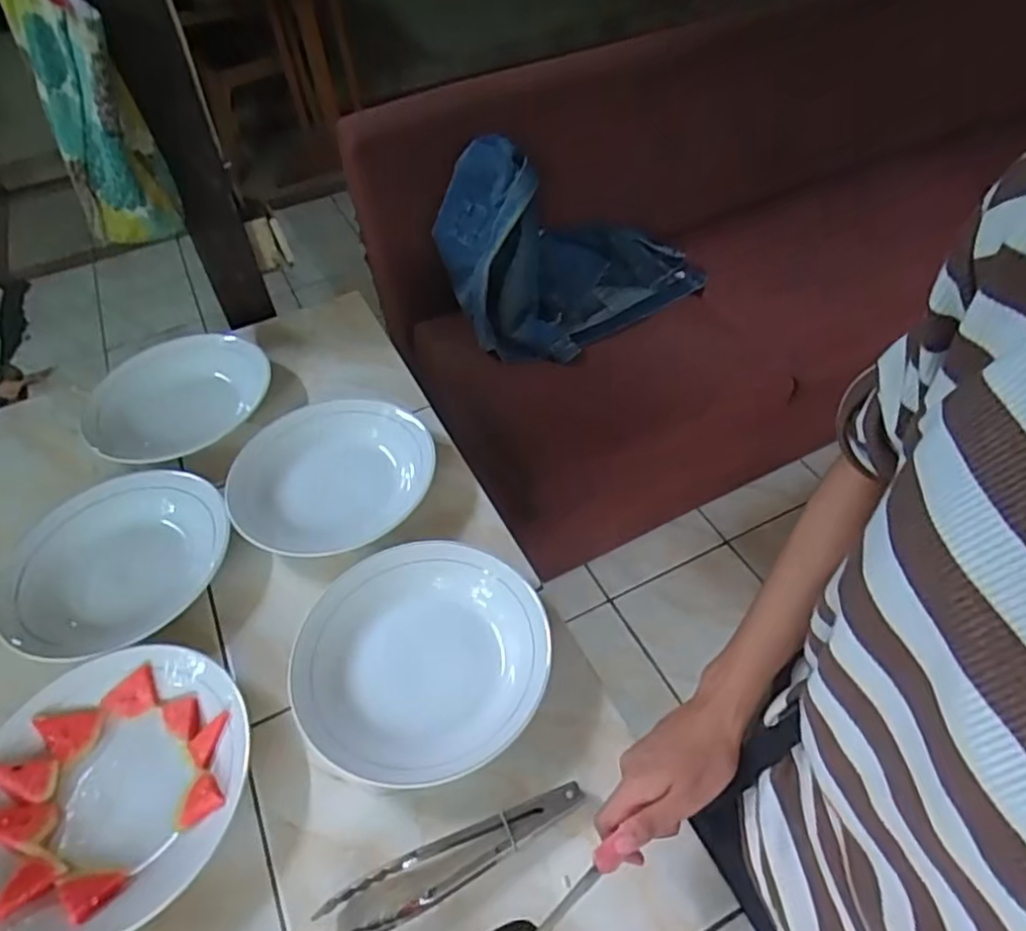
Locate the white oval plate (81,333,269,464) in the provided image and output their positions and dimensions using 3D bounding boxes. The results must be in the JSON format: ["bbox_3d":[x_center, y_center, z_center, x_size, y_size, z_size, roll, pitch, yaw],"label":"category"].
[{"bbox_3d":[-0.417,-0.088,0.843,0.215,0.041,0.153,-35,54,-24],"label":"white oval plate"}]

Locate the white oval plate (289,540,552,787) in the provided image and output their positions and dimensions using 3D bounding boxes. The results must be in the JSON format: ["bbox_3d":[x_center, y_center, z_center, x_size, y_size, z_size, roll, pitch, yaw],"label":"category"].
[{"bbox_3d":[-0.083,0.168,0.604,0.223,0.042,0.211,-7,48,-1],"label":"white oval plate"}]

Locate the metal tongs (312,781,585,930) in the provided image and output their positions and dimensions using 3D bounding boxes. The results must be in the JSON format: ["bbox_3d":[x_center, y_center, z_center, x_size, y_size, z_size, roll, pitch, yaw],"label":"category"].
[{"bbox_3d":[-0.041,0.295,0.508,0.205,0.016,0.040,-19,49,-12],"label":"metal tongs"}]

